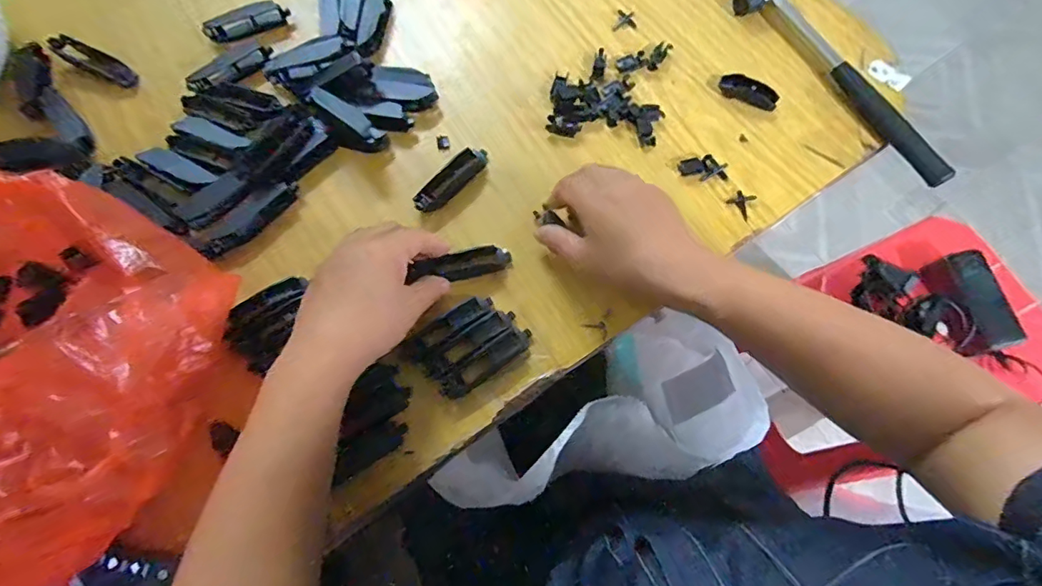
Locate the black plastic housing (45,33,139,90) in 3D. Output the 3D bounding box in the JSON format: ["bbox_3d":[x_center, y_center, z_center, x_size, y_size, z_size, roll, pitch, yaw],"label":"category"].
[{"bbox_3d":[-0.372,-0.204,0.437,0.083,0.017,0.020,24,72,8],"label":"black plastic housing"}]

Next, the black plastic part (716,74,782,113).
[{"bbox_3d":[0.199,-0.177,0.436,0.052,0.012,0.020,24,72,8],"label":"black plastic part"}]

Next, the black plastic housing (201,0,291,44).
[{"bbox_3d":[-0.251,-0.248,0.457,0.075,0.010,0.027,-19,71,-7],"label":"black plastic housing"}]

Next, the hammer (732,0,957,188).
[{"bbox_3d":[0.286,-0.192,0.436,0.057,0.021,0.237,-30,73,-10],"label":"hammer"}]

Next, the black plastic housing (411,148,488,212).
[{"bbox_3d":[-0.056,-0.092,0.406,0.019,0.011,0.073,38,74,13],"label":"black plastic housing"}]

